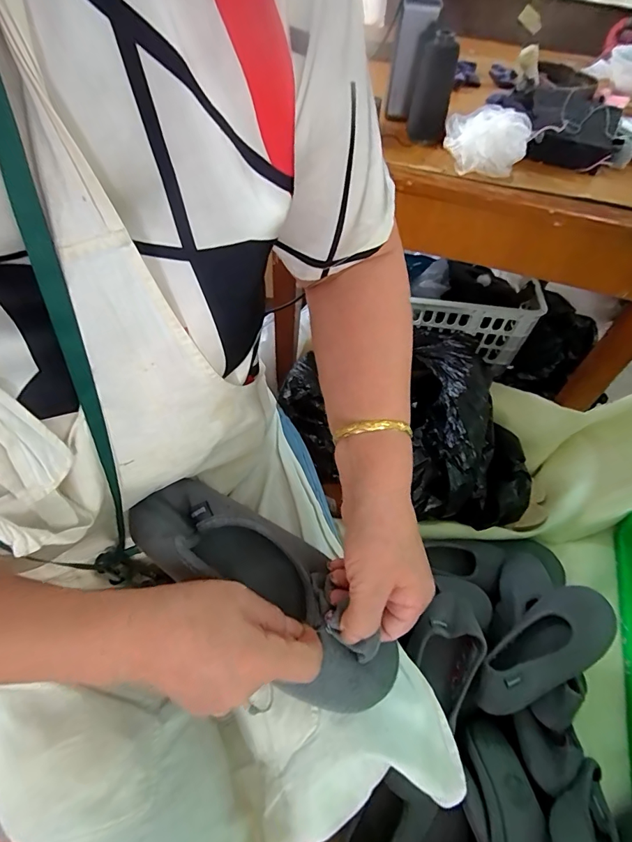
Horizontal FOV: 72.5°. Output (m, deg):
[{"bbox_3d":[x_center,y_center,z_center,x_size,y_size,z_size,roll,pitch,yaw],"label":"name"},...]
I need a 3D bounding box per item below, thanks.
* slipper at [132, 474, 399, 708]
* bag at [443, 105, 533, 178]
[{"bbox_3d":[-0.038,0.122,0.330,0.225,0.044,0.085,38,60,8],"label":"slipper"},{"bbox_3d":[0.210,-0.346,0.534,0.100,0.051,0.070,18,56,9],"label":"bag"}]

